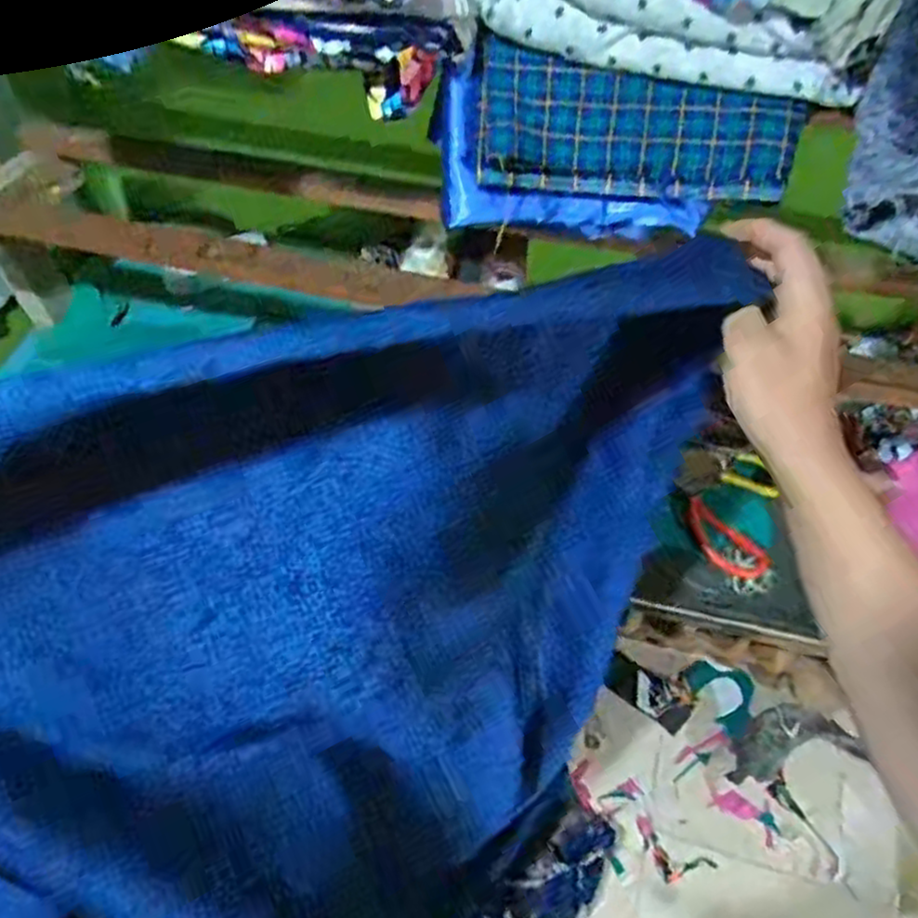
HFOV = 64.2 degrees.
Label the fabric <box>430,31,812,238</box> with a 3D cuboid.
[{"bbox_3d":[0.100,-0.205,0.500,0.231,0.114,0.035,10,36,5],"label":"fabric"}]

